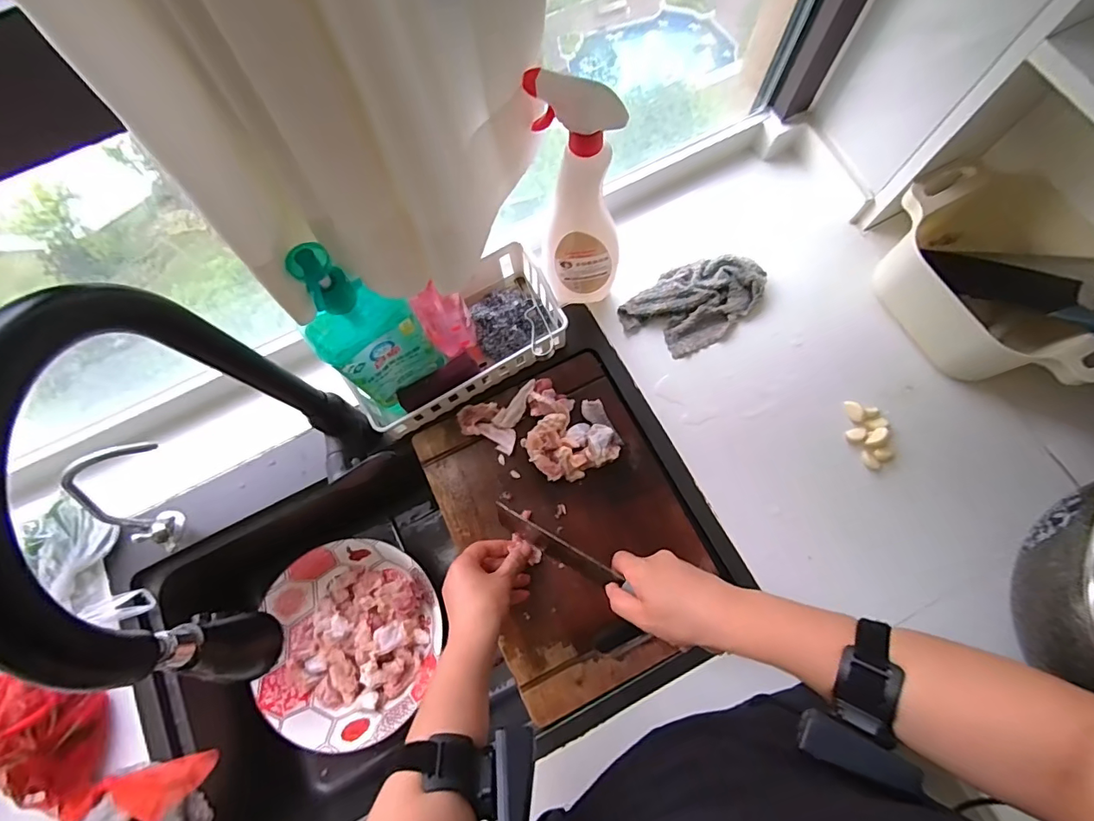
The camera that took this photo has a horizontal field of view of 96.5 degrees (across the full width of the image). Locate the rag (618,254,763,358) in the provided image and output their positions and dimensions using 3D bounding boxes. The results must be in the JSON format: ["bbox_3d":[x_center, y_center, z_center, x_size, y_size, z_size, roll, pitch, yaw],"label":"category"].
[{"bbox_3d":[0.196,-0.140,0.646,0.187,0.032,0.107,-23,75,-5],"label":"rag"}]

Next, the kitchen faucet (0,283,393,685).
[{"bbox_3d":[-0.226,0.064,0.370,0.049,0.381,0.231,1,75,2],"label":"kitchen faucet"}]

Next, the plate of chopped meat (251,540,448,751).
[{"bbox_3d":[-0.274,0.321,0.696,0.225,0.068,0.252,-2,75,1],"label":"plate of chopped meat"}]

